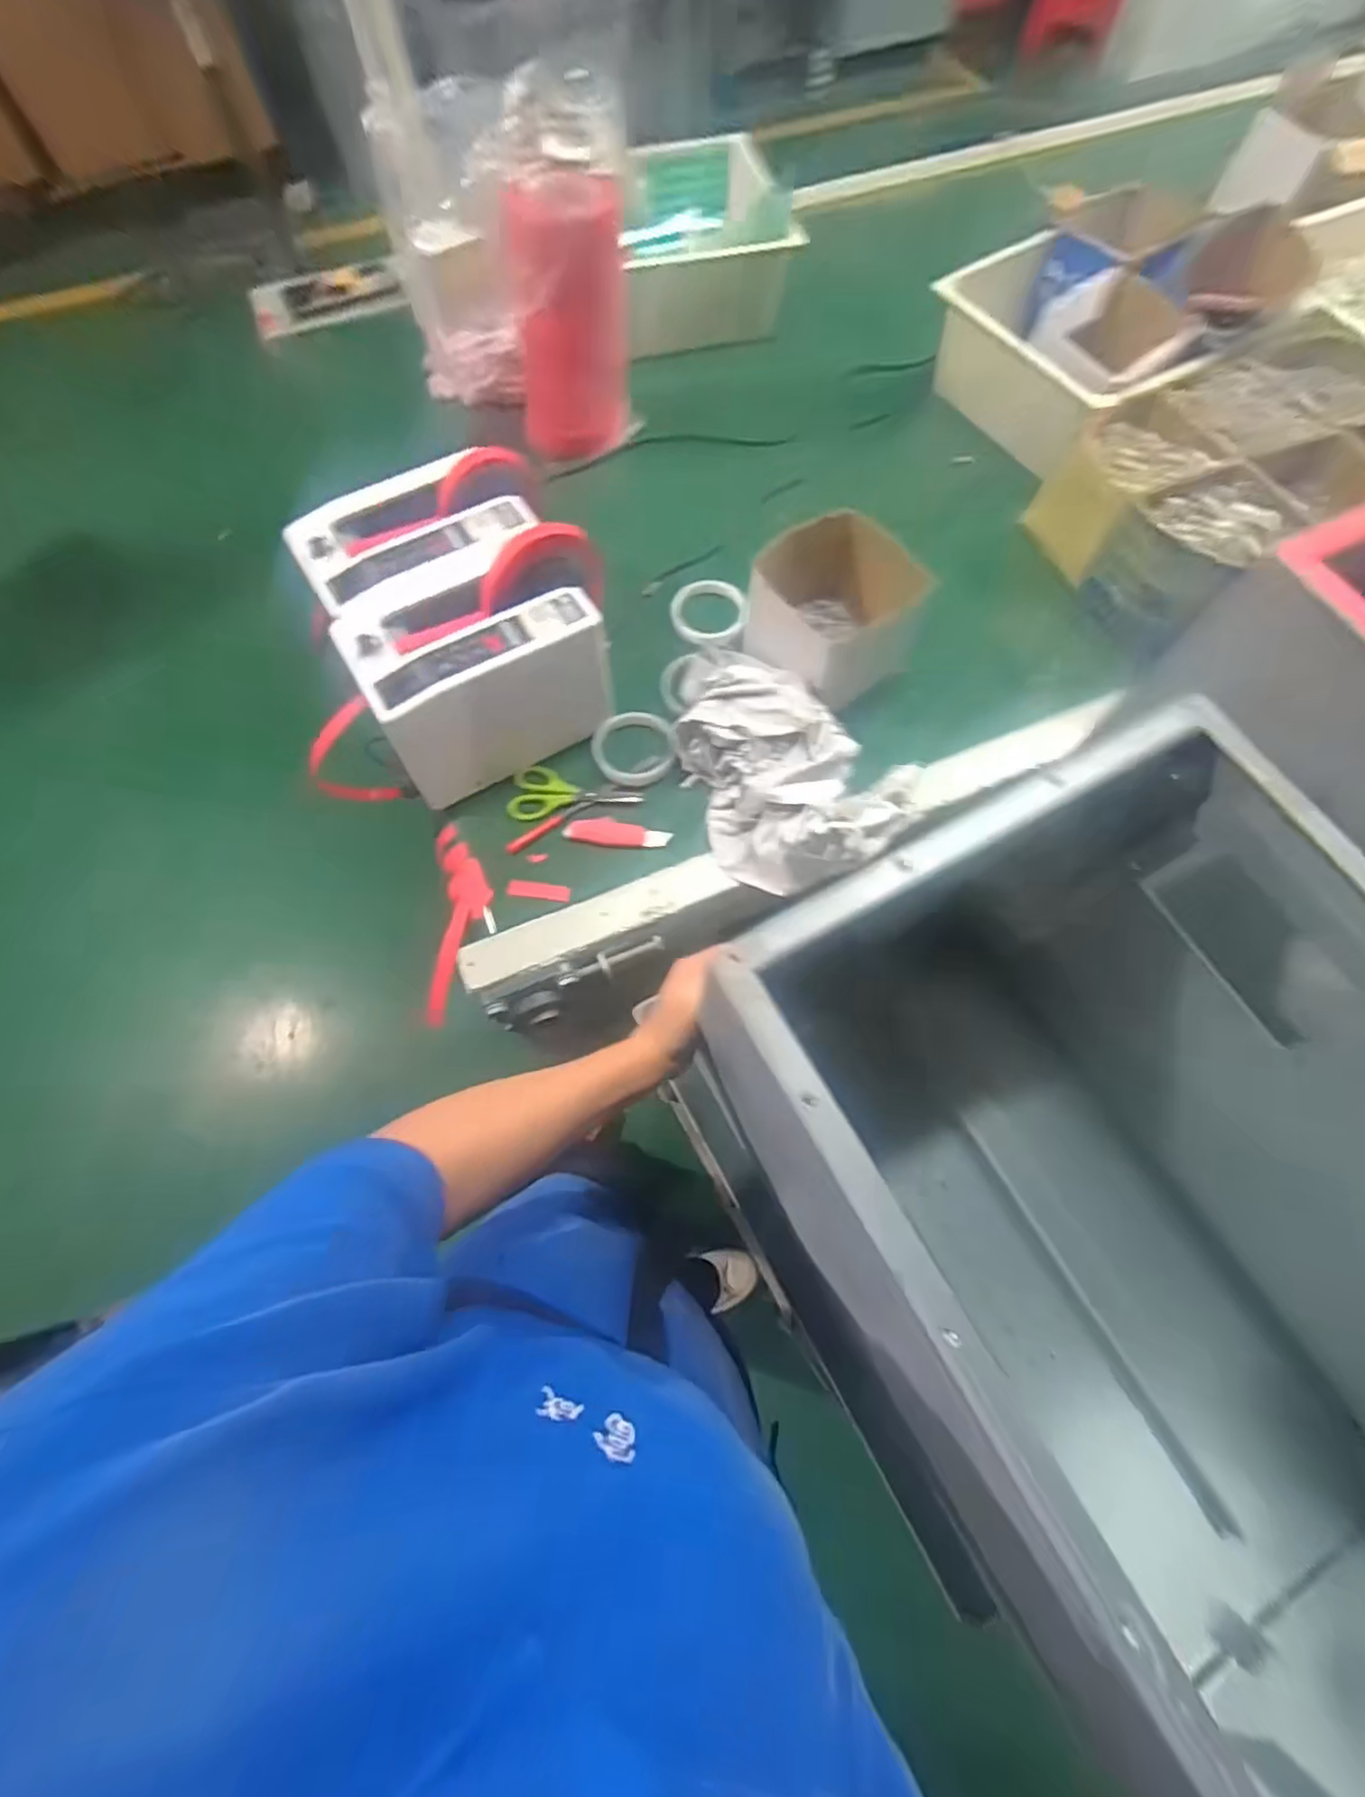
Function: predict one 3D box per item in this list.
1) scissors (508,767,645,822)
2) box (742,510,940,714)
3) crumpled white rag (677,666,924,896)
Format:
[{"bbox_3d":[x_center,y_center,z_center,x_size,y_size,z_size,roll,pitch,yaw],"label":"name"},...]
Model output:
[{"bbox_3d":[-0.108,-0.101,0.668,0.130,0.006,0.061,7,69,3],"label":"scissors"},{"bbox_3d":[0.146,-0.285,0.677,0.143,0.116,0.135,-32,72,-11],"label":"box"},{"bbox_3d":[0.089,-0.125,0.631,0.258,0.083,0.207,31,72,11],"label":"crumpled white rag"}]

